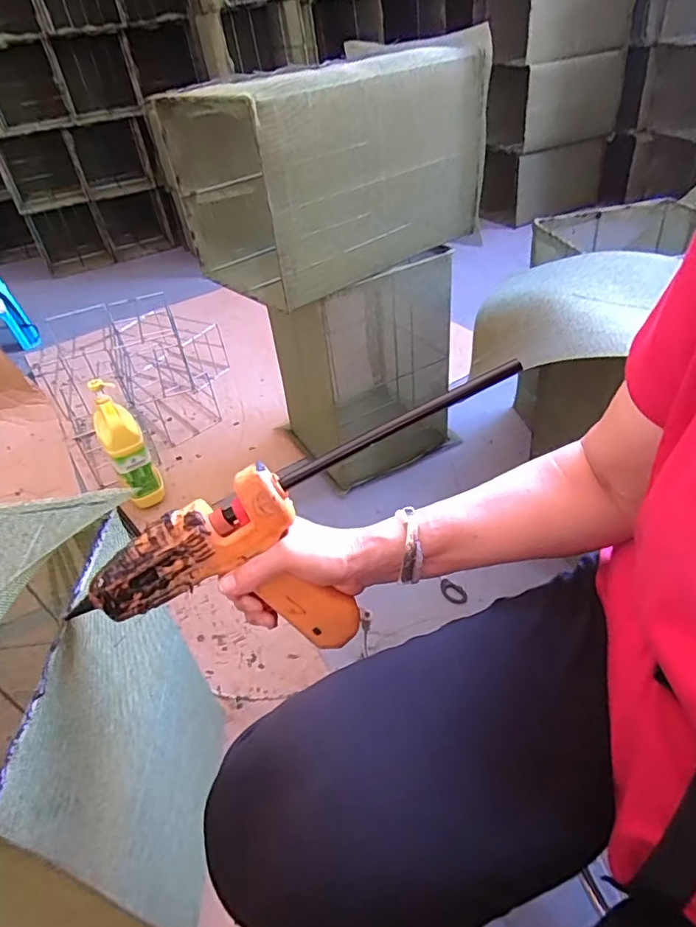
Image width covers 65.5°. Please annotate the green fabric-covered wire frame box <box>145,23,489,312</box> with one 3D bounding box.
[{"bbox_3d":[-0.030,-0.491,0.902,0.433,0.282,0.288,-31,44,-26],"label":"green fabric-covered wire frame box"}]

